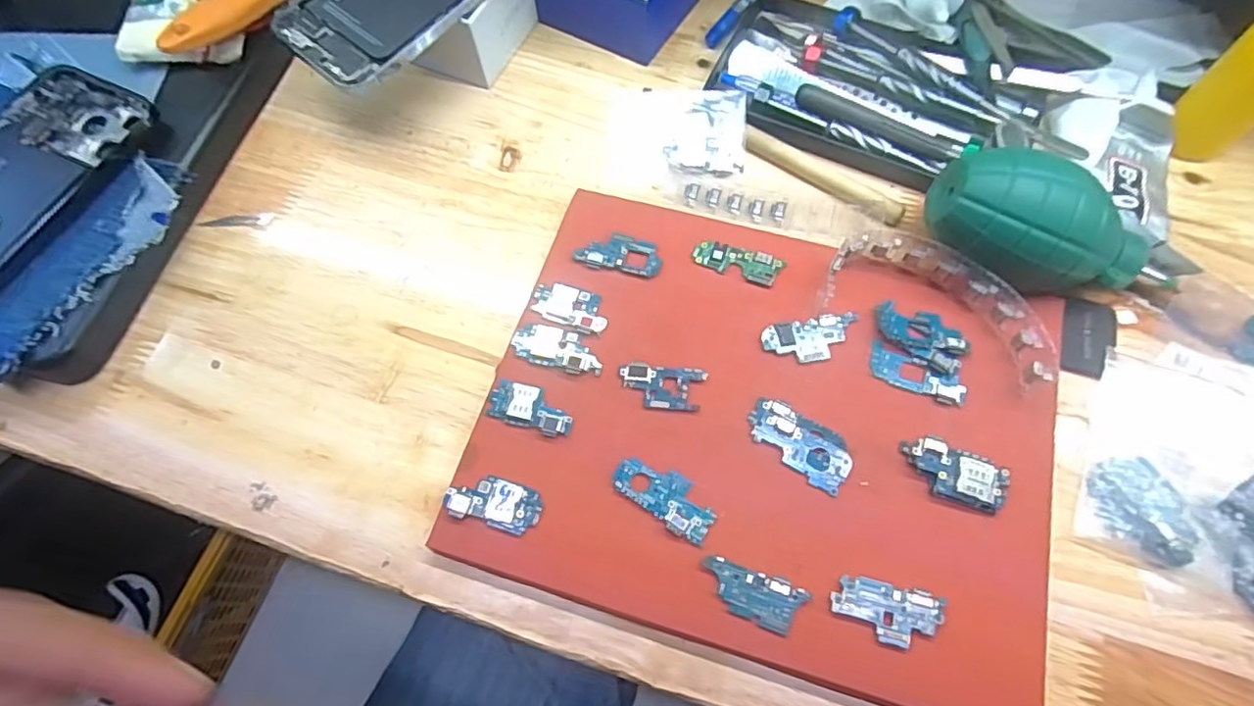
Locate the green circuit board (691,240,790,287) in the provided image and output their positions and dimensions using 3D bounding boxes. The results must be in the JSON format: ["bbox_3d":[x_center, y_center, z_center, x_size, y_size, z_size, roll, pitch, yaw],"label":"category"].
[{"bbox_3d":[0.055,-0.046,0.306,0.044,0.004,0.016,16,69,9],"label":"green circuit board"}]

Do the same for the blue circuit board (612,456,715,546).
[{"bbox_3d":[0.017,0.061,0.262,0.045,0.004,0.021,34,72,15],"label":"blue circuit board"}]

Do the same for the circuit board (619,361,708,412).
[{"bbox_3d":[0.016,0.015,0.281,0.038,0.004,0.021,6,68,5],"label":"circuit board"}]

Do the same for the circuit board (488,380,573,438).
[{"bbox_3d":[-0.043,0.025,0.278,0.038,0.004,0.019,16,69,8],"label":"circuit board"}]

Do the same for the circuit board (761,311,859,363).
[{"bbox_3d":[0.088,-0.007,0.288,0.046,0.004,0.020,-12,67,-3],"label":"circuit board"}]

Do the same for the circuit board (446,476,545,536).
[{"bbox_3d":[-0.057,0.064,0.262,0.041,0.004,0.020,14,68,8],"label":"circuit board"}]

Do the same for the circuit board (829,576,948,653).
[{"bbox_3d":[0.103,0.102,0.241,0.042,0.004,0.022,10,68,6],"label":"circuit board"}]

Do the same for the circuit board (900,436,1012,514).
[{"bbox_3d":[0.140,0.051,0.261,0.042,0.007,0.023,17,69,9],"label":"circuit board"}]

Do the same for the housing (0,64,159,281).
[{"bbox_3d":[-0.318,-0.079,0.311,0.074,0.015,0.160,22,71,10],"label":"housing"}]

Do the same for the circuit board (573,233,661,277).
[{"bbox_3d":[-0.004,-0.051,0.309,0.043,0.004,0.021,11,68,6],"label":"circuit board"}]

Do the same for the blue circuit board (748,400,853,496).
[{"bbox_3d":[0.076,0.039,0.269,0.047,0.004,0.024,33,72,14],"label":"blue circuit board"}]

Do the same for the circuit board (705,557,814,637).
[{"bbox_3d":[0.050,0.097,0.245,0.041,0.004,0.019,19,69,10],"label":"circuit board"}]

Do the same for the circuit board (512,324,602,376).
[{"bbox_3d":[-0.032,-0.002,0.289,0.043,0.004,0.020,15,69,8],"label":"circuit board"}]

